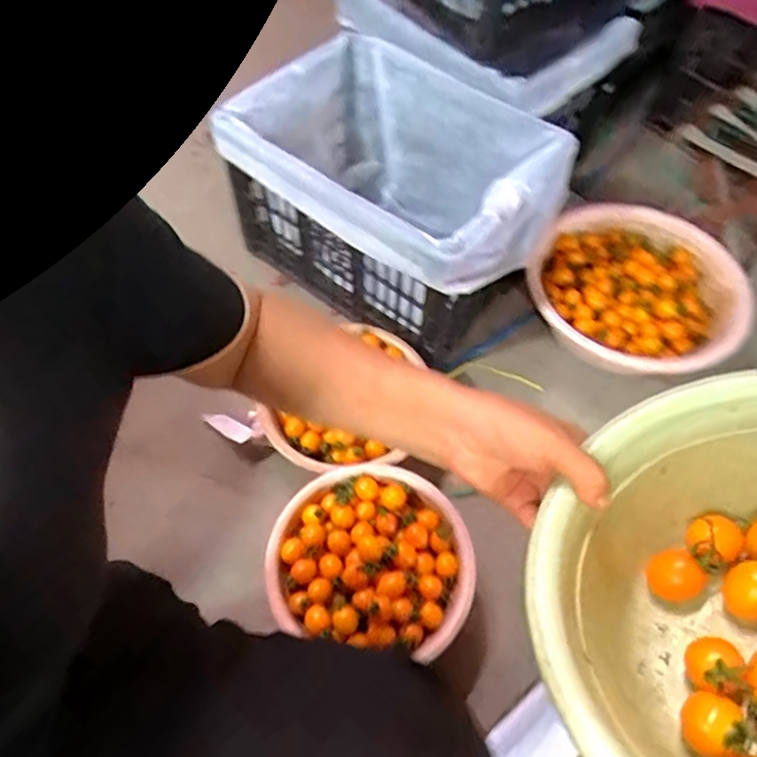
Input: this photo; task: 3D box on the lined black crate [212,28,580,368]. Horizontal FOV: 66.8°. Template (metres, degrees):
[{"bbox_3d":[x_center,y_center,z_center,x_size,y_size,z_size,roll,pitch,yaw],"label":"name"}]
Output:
[{"bbox_3d":[0.025,-0.326,1.017,0.543,0.262,0.357,37,65,19],"label":"lined black crate"}]

